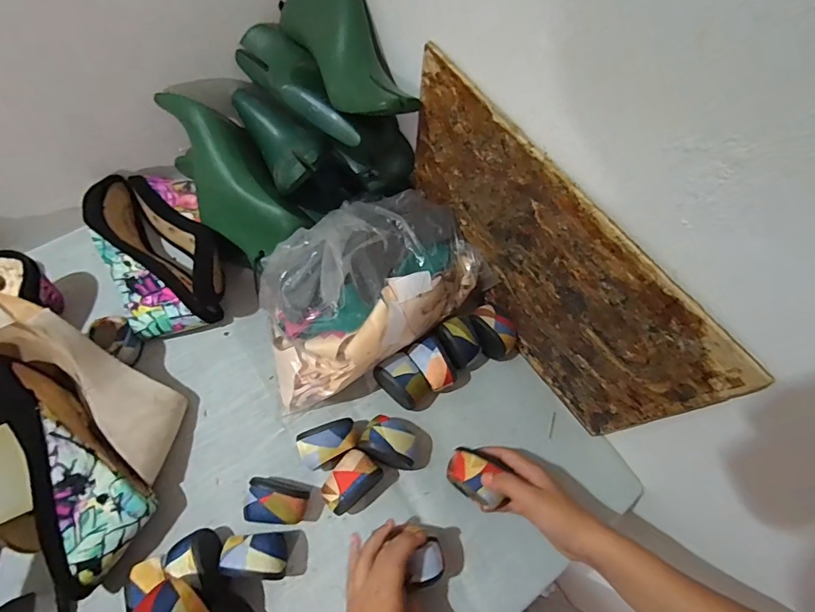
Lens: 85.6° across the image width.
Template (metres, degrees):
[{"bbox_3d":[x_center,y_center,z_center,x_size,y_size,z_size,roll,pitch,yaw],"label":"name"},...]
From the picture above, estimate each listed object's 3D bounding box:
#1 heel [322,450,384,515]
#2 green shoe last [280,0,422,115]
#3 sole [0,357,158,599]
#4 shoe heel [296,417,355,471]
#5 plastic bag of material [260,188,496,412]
[{"bbox_3d":[-0.059,0.186,0.466,0.042,0.047,0.059,41,71,15],"label":"heel"},{"bbox_3d":[-0.069,-0.280,0.460,0.080,0.065,0.235,-29,70,-14],"label":"green shoe last"},{"bbox_3d":[-0.331,0.149,0.429,0.087,0.083,0.235,-30,83,-14],"label":"sole"},{"bbox_3d":[-0.085,0.149,0.478,0.067,0.050,0.045,-20,68,-11],"label":"shoe heel"},{"bbox_3d":[-0.052,-0.019,0.502,0.266,0.146,0.161,-31,71,-15],"label":"plastic bag of material"}]

